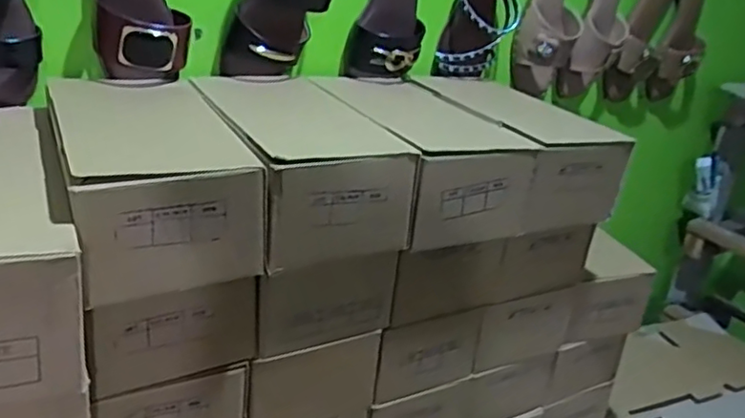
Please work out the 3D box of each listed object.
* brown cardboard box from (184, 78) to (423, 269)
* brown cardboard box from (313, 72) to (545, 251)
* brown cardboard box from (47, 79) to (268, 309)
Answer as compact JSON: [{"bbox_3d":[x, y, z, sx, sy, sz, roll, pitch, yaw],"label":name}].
[{"bbox_3d":[-0.071,-0.046,0.633,0.141,0.104,0.227,-5,25,-28],"label":"brown cardboard box"},{"bbox_3d":[0.054,-0.060,0.723,0.165,0.104,0.262,-5,25,-27],"label":"brown cardboard box"},{"bbox_3d":[-0.207,-0.032,0.571,0.156,0.101,0.264,-5,26,-29],"label":"brown cardboard box"}]

